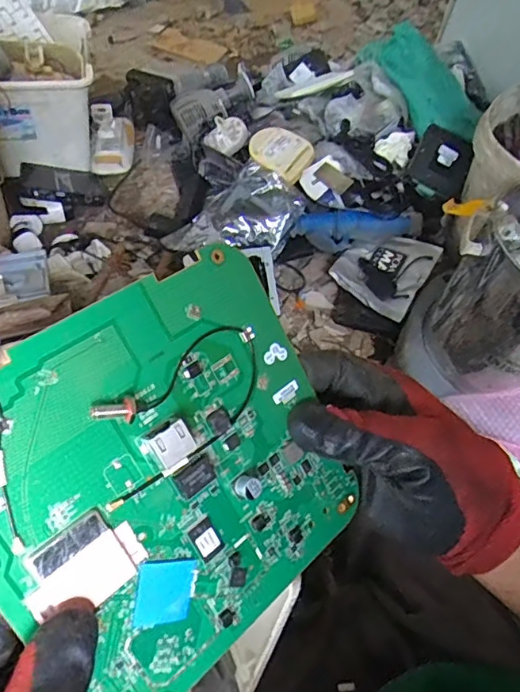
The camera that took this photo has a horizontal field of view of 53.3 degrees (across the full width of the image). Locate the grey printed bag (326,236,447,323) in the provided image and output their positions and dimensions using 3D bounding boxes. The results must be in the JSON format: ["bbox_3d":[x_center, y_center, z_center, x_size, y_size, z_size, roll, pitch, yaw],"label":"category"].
[{"bbox_3d":[0.270,-0.172,1.144,0.192,0.025,0.185,30,80,25],"label":"grey printed bag"}]

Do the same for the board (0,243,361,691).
[{"bbox_3d":[-0.035,0.059,0.235,0.164,0.007,0.166,-35,106,-30],"label":"board"}]

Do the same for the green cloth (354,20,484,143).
[{"bbox_3d":[0.411,-0.676,1.279,0.180,0.121,0.486,-14,58,-14],"label":"green cloth"}]

